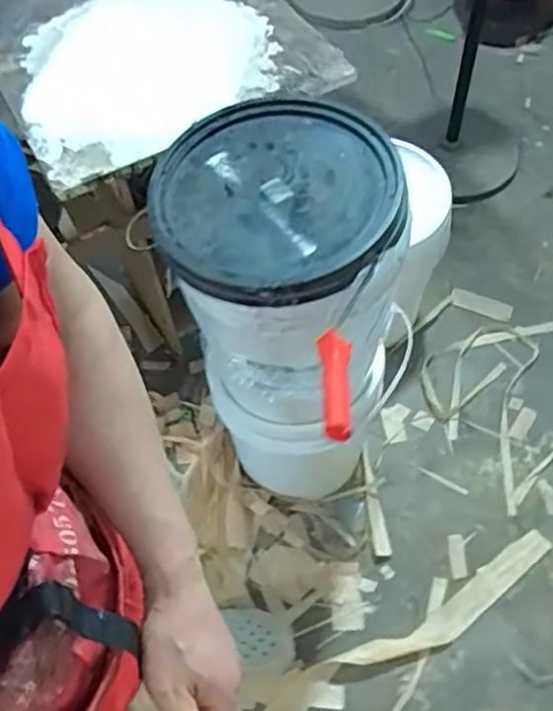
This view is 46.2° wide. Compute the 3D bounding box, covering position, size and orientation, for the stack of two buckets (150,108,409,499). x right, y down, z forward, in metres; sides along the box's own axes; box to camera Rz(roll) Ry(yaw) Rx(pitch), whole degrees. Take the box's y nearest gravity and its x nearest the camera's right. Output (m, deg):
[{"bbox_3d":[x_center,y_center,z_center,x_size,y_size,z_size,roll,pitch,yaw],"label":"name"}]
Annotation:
[{"bbox_3d":[0.005,-0.059,0.998,0.327,0.474,0.371,6,57,7],"label":"stack of two buckets"}]

